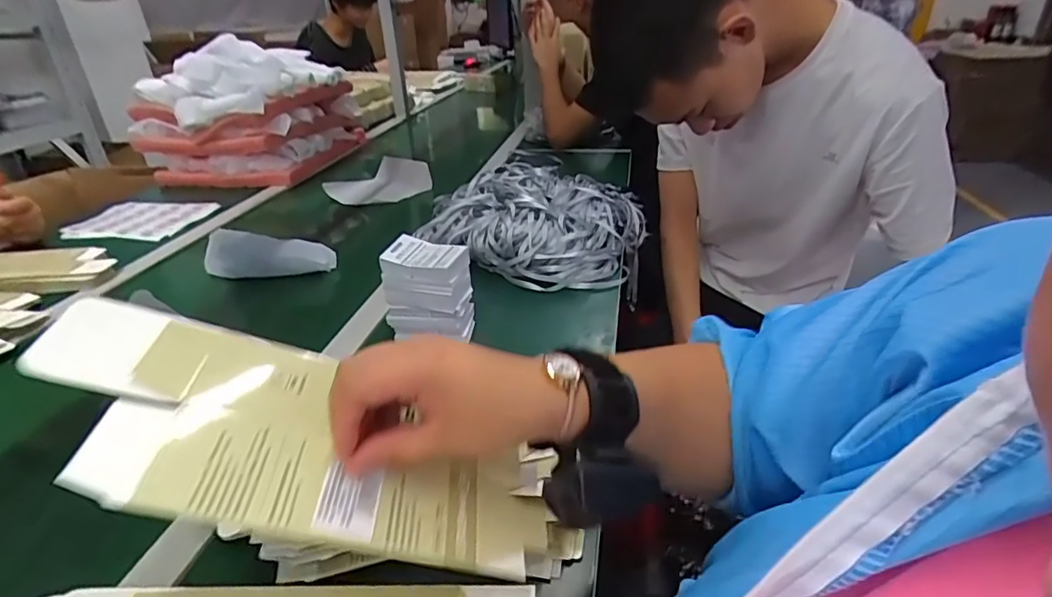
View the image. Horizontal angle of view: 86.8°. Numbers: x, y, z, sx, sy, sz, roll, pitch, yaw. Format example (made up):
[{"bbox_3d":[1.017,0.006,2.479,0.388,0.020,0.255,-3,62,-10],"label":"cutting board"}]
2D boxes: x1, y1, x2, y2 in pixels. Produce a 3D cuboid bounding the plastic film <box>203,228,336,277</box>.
[{"bbox_3d":[-0.390,-0.065,0.845,0.185,0.077,0.031,-3,29,-1],"label":"plastic film"}]

